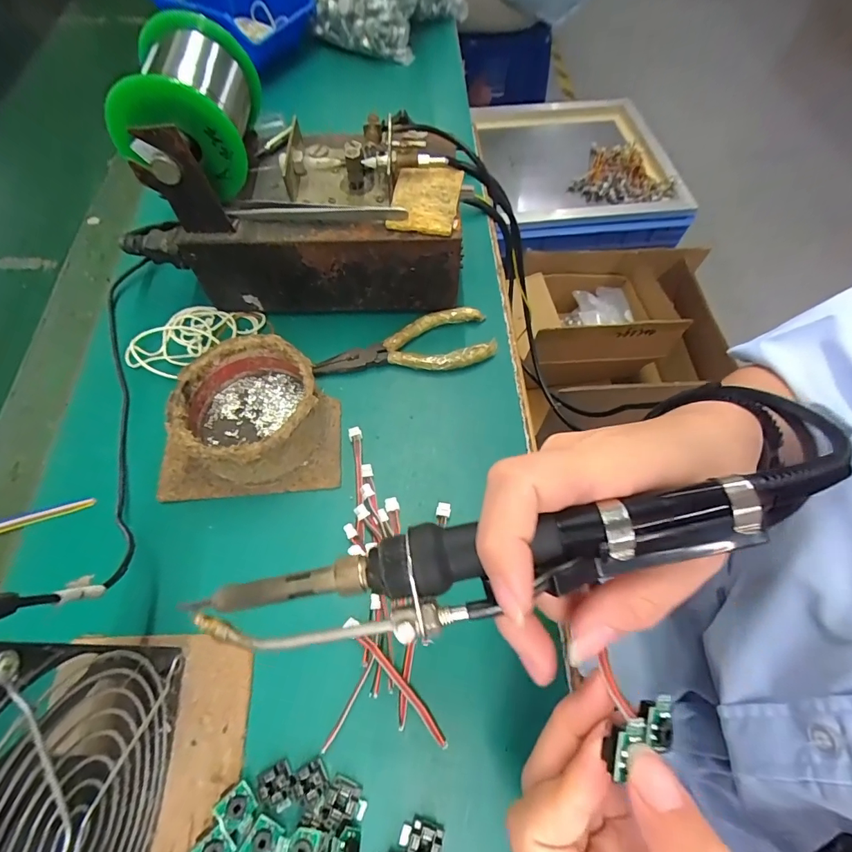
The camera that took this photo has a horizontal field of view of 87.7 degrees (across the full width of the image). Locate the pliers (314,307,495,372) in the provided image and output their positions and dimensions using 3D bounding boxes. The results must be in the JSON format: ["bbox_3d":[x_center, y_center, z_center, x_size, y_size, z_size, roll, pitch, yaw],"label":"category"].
[{"bbox_3d":[-0.015,-0.059,0.318,0.122,0.011,0.048,-7,63,-3],"label":"pliers"}]

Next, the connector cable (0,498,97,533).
[{"bbox_3d":[-0.242,0.057,0.259,0.084,0.005,0.011,-14,64,-7],"label":"connector cable"}]

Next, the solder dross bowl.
[{"bbox_3d":[-0.107,-0.010,0.273,0.083,0.041,0.081,0,63,0],"label":"solder dross bowl"}]

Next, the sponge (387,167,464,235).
[{"bbox_3d":[0.000,-0.146,0.284,0.041,0.008,0.053,9,63,3],"label":"sponge"}]

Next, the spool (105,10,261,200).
[{"bbox_3d":[-0.139,-0.189,0.270,0.066,0.073,0.085,-1,63,-2],"label":"spool"}]

